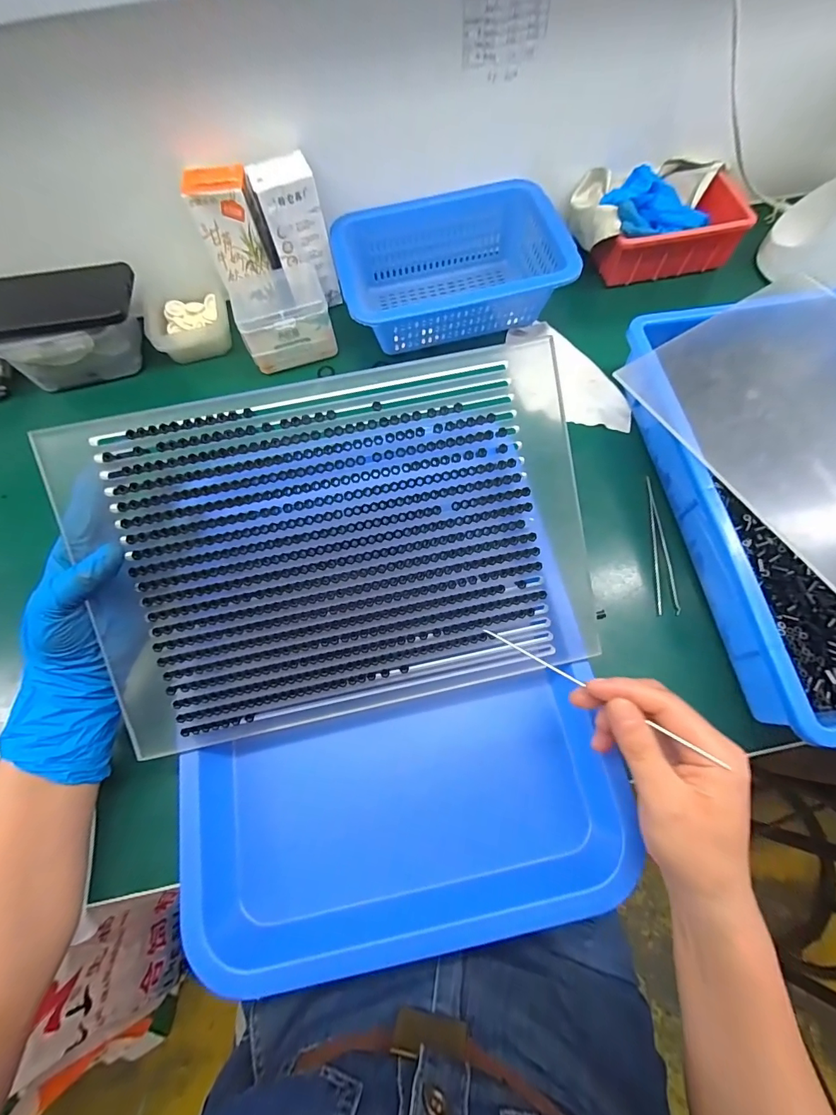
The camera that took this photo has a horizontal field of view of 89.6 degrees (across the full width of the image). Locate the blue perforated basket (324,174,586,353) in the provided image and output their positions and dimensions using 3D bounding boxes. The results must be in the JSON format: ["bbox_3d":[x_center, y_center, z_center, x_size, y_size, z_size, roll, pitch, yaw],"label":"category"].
[{"bbox_3d":[0.032,-0.302,0.452,0.221,0.073,0.149,-14,70,-3],"label":"blue perforated basket"}]

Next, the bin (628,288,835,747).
[{"bbox_3d":[0.345,-0.059,0.348,0.261,0.062,0.359,-8,70,-1],"label":"bin"}]

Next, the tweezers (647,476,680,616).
[{"bbox_3d":[0.214,-0.012,0.373,0.018,0.009,0.124,2,70,3],"label":"tweezers"}]

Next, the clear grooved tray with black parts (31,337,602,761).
[{"bbox_3d":[-0.051,-0.003,0.293,0.336,0.018,0.225,-12,99,-3],"label":"clear grooved tray with black parts"}]

